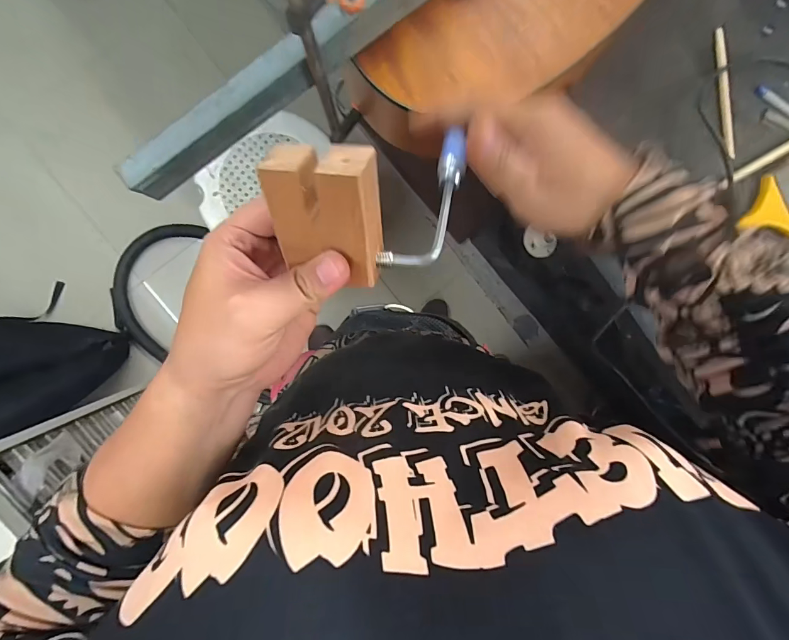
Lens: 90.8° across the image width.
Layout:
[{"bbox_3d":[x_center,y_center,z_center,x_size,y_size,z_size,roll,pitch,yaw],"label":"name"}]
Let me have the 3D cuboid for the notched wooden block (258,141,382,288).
[{"bbox_3d":[-0.033,-0.052,0.195,0.052,0.064,0.020,7,46,8],"label":"notched wooden block"}]

